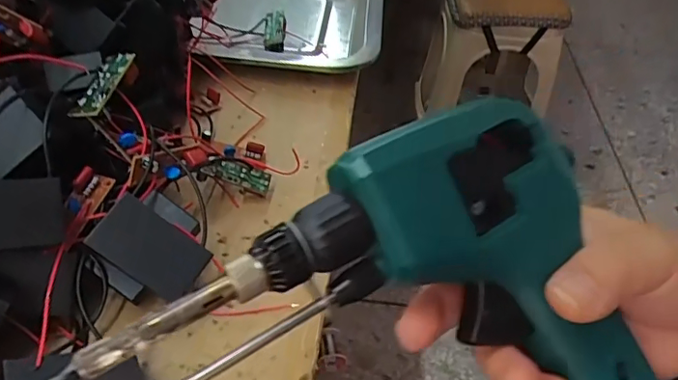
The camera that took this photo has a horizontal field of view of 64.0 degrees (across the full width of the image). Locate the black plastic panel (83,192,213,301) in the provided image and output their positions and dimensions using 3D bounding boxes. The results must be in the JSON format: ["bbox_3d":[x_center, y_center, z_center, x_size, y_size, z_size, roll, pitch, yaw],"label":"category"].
[{"bbox_3d":[-0.083,0.026,0.241,0.048,0.004,0.027,38,73,-12],"label":"black plastic panel"}]

